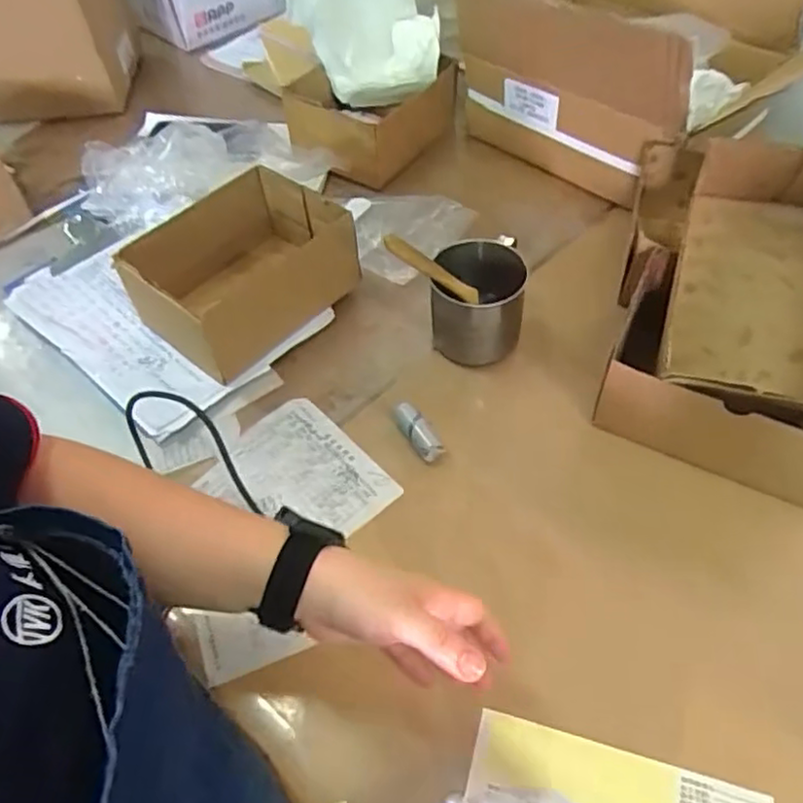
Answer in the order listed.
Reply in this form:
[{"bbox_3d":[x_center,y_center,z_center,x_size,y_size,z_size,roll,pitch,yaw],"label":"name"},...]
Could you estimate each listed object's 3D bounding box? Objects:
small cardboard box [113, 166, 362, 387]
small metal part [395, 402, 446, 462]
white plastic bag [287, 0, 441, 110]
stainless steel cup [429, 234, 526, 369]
[{"bbox_3d":[-0.163,-0.137,0.684,0.136,0.098,0.211,37,62,27],"label":"small cardboard box"},{"bbox_3d":[0.013,0.027,0.597,0.020,0.022,0.058,-30,56,-18],"label":"small metal part"},{"bbox_3d":[-0.064,-0.549,0.857,0.167,0.233,0.287,-12,53,-6],"label":"white plastic bag"},{"bbox_3d":[0.075,-0.096,0.648,0.087,0.082,0.097,7,53,9],"label":"stainless steel cup"}]

